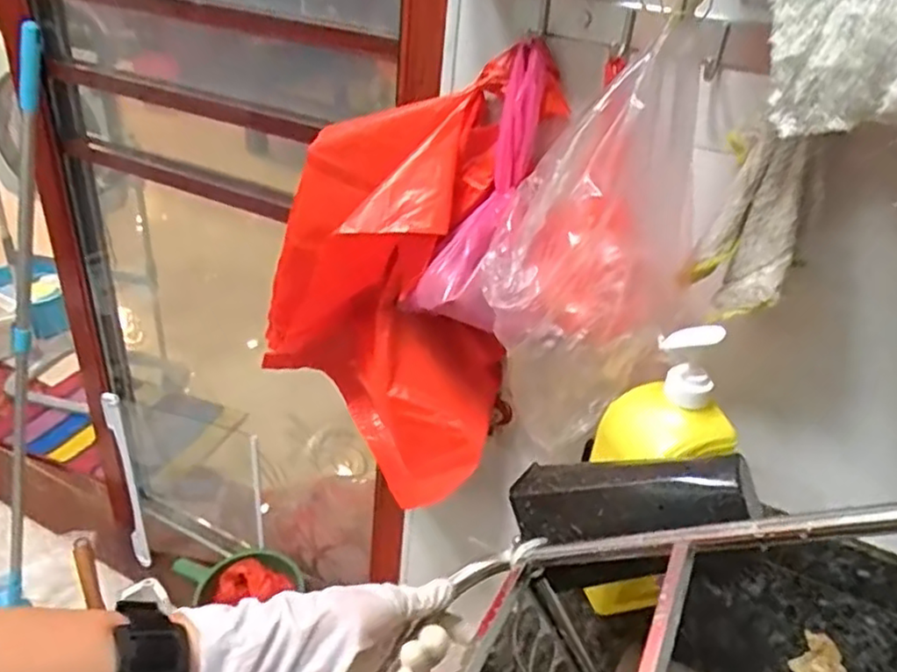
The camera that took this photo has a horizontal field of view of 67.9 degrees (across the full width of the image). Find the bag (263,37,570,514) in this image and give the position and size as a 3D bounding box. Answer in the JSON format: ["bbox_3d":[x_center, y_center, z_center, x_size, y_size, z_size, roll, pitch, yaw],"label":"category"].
[{"bbox_3d":[-0.069,-0.065,0.720,0.278,0.456,0.130,22,35,24],"label":"bag"}]

